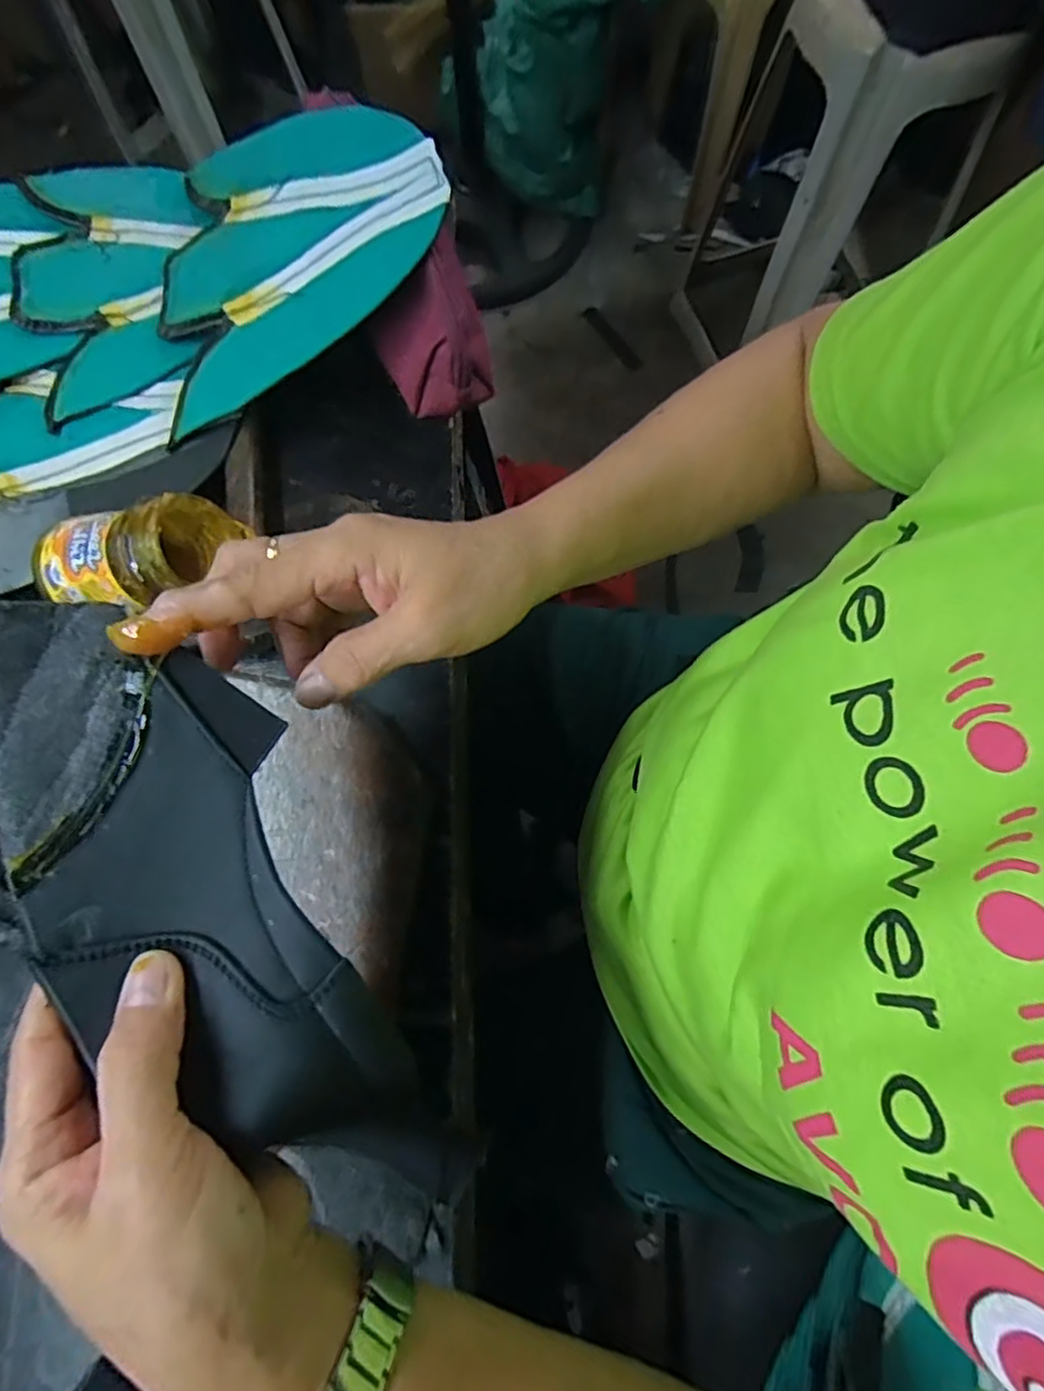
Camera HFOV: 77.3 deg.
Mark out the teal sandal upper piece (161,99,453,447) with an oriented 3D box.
[{"bbox_3d":[-0.141,-0.281,0.405,0.195,0.013,0.190,-17,77,14],"label":"teal sandal upper piece"}]

